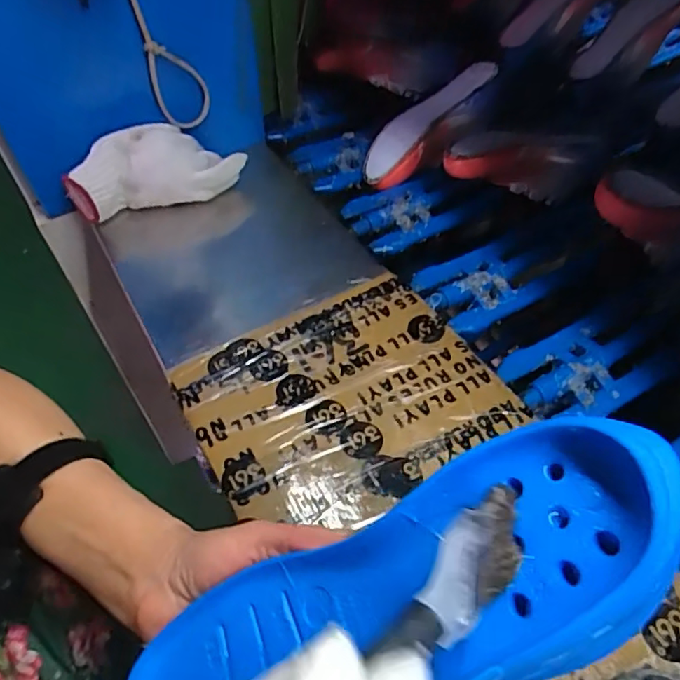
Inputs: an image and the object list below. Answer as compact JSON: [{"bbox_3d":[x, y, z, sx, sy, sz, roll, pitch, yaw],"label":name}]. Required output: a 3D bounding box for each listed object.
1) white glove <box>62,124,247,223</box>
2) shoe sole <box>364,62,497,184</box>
[{"bbox_3d":[-0.204,-0.192,0.620,0.190,0.071,0.063,-15,53,-10],"label":"white glove"},{"bbox_3d":[0.107,-0.280,0.712,0.205,0.029,0.072,-41,58,1],"label":"shoe sole"}]

